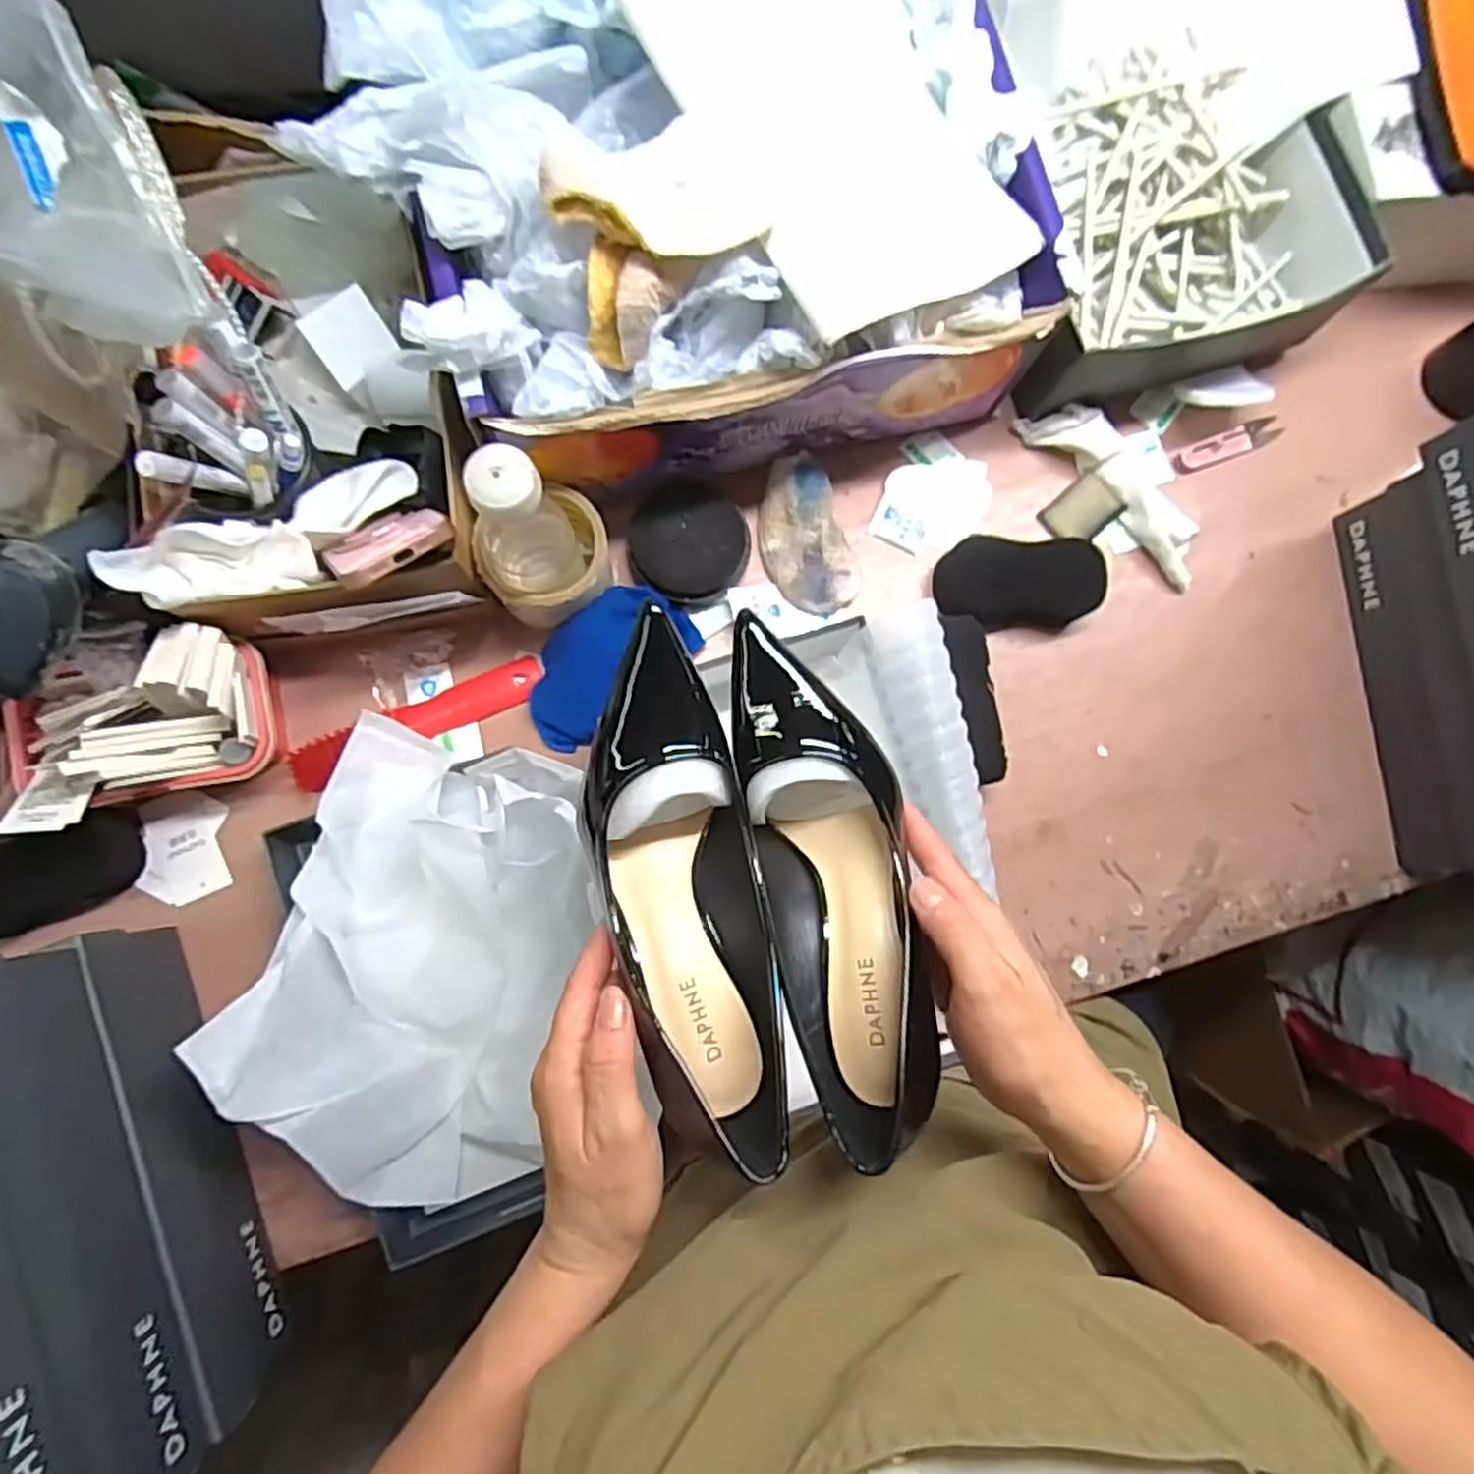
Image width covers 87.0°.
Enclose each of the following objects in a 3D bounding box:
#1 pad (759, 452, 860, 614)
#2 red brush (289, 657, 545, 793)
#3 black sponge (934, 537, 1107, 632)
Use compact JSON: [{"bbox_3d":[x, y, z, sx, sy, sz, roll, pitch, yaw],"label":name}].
[{"bbox_3d":[0.052,-0.157,0.612,0.065,0.015,0.120,-19,92,11],"label":"pad"},{"bbox_3d":[-0.237,-0.014,0.578,0.191,0.023,0.034,-27,86,-7],"label":"red brush"},{"bbox_3d":[0.223,-0.121,0.612,0.124,0.036,0.063,1,83,-4],"label":"black sponge"}]

